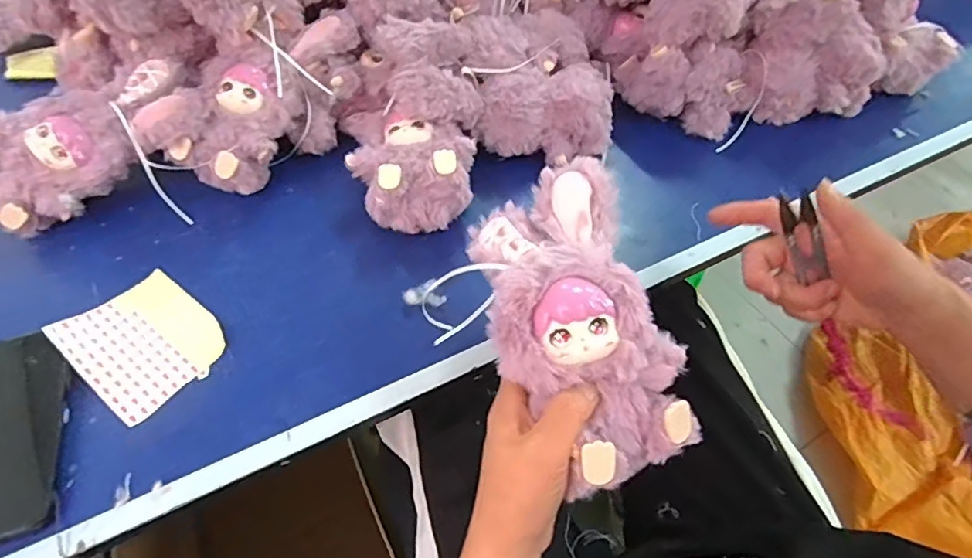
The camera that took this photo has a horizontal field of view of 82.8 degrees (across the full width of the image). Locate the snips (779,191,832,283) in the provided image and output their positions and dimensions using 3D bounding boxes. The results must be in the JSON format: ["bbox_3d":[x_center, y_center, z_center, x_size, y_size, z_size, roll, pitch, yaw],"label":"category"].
[{"bbox_3d":[0.231,-0.030,0.399,0.016,0.072,0.017,-45,30,-27],"label":"snips"}]

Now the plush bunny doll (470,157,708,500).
[{"bbox_3d":[0.058,0.021,0.370,0.109,0.066,0.217,-12,64,-9],"label":"plush bunny doll"}]

